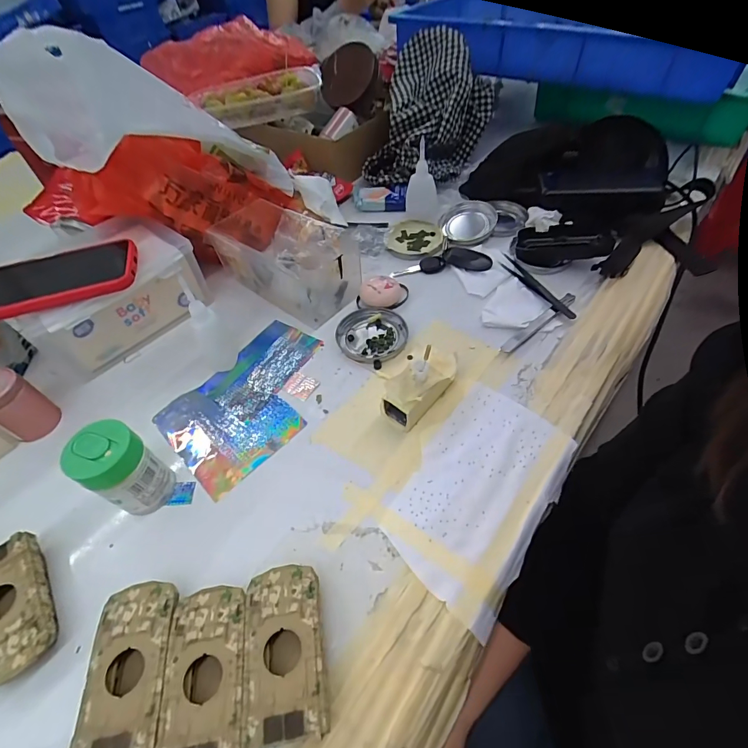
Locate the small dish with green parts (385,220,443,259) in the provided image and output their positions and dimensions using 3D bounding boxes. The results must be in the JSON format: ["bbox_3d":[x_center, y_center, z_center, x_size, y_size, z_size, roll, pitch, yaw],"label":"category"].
[{"bbox_3d":[0.057,-0.189,0.563,0.074,0.013,0.084,5,53,8],"label":"small dish with green parts"}]

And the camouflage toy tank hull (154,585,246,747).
[{"bbox_3d":[-0.107,0.197,0.265,0.050,0.028,0.096,-10,52,-3],"label":"camouflage toy tank hull"}]

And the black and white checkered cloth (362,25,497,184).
[{"bbox_3d":[0.085,-0.405,0.631,0.190,0.151,0.179,5,53,8],"label":"black and white checkered cloth"}]

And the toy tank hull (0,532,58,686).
[{"bbox_3d":[-0.266,0.172,0.296,0.054,0.026,0.097,-33,57,-20],"label":"toy tank hull"}]

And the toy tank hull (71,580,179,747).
[{"bbox_3d":[-0.160,0.196,0.270,0.050,0.029,0.096,-9,52,-3],"label":"toy tank hull"}]

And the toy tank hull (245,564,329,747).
[{"bbox_3d":[-0.058,0.182,0.269,0.049,0.028,0.096,-11,52,-4],"label":"toy tank hull"}]

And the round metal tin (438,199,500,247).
[{"bbox_3d":[0.131,-0.214,0.563,0.075,0.016,0.084,11,54,12],"label":"round metal tin"}]

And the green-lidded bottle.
[{"bbox_3d":[-0.202,0.080,0.328,0.044,0.084,0.047,-2,52,3],"label":"green-lidded bottle"}]

